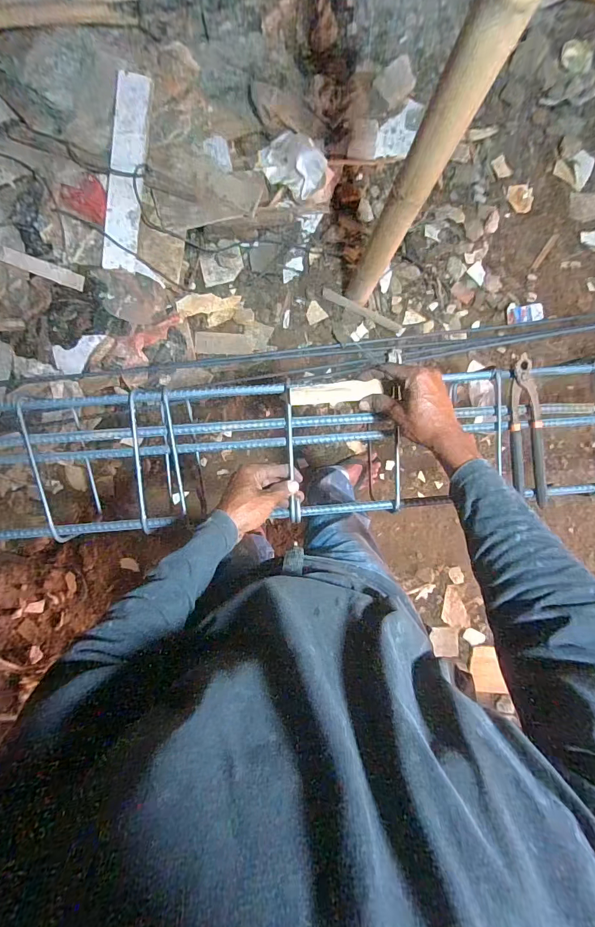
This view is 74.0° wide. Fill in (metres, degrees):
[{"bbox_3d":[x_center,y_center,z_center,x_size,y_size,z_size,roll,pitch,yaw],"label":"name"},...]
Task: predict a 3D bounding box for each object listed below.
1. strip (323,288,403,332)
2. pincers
[{"bbox_3d":[0.218,-0.520,1.347,0.293,0.015,0.033,29,90,2],"label":"strip"},{"bbox_3d":[0.341,-0.048,0.584,0.049,0.024,0.215,-2,92,-4],"label":"pincers"}]

